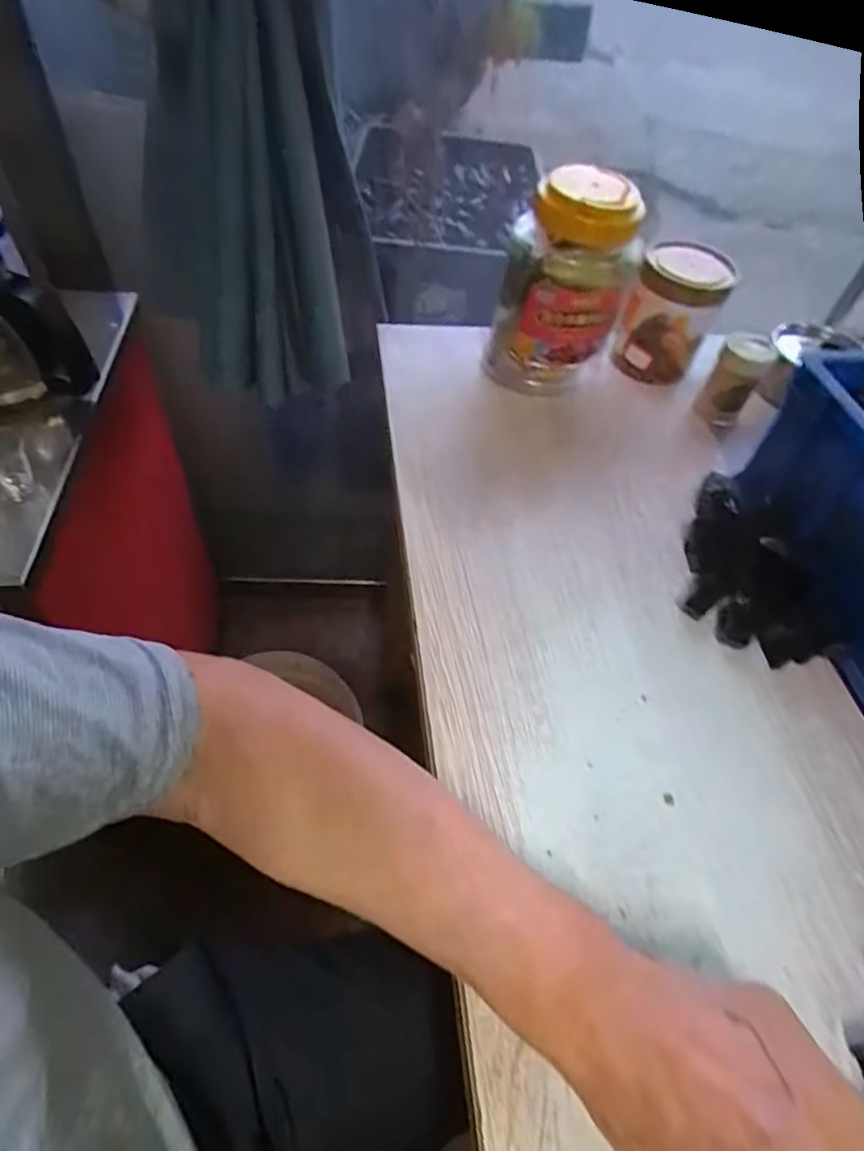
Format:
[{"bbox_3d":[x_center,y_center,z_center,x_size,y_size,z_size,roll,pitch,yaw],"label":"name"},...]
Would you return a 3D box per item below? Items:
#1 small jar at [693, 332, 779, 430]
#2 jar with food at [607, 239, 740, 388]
[{"bbox_3d":[0.290,-0.190,0.575,0.045,0.073,0.048,31,56,15],"label":"small jar"},{"bbox_3d":[0.226,-0.244,0.576,0.078,0.123,0.074,3,54,-5],"label":"jar with food"}]

